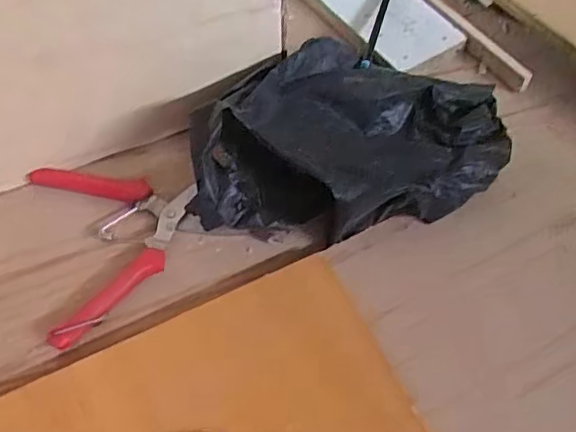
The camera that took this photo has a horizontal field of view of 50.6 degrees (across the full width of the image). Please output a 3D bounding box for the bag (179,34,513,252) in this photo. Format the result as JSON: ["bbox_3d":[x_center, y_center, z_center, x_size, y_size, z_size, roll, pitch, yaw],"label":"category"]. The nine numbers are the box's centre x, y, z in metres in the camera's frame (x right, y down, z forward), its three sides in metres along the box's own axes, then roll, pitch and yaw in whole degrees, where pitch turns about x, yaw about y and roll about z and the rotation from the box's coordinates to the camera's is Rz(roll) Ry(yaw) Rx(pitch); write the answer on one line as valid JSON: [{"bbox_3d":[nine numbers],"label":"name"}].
[{"bbox_3d":[0.045,-0.070,0.470,0.246,0.068,0.159,-14,58,-6],"label":"bag"}]

